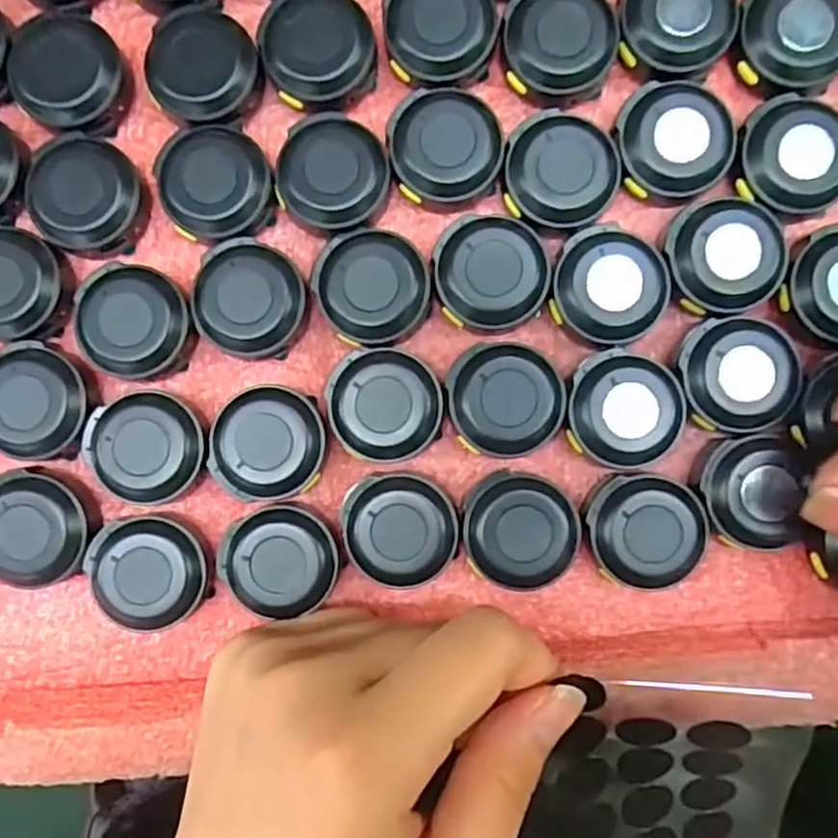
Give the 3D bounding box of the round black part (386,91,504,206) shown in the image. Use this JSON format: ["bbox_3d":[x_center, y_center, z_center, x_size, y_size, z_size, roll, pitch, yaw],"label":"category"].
[{"bbox_3d":[0.007,-0.071,0.179,0.028,0.010,0.027,0,85,4],"label":"round black part"}]

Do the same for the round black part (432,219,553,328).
[{"bbox_3d":[0.019,-0.038,0.181,0.029,0.011,0.028,0,85,4],"label":"round black part"}]

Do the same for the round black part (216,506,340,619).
[{"bbox_3d":[-0.036,0.036,0.181,0.029,0.013,0.027,0,85,4],"label":"round black part"}]

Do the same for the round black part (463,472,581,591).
[{"bbox_3d":[0.026,0.028,0.179,0.029,0.012,0.028,0,85,4],"label":"round black part"}]

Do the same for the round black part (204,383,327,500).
[{"bbox_3d":[-0.039,0.006,0.180,0.028,0.013,0.028,0,85,4],"label":"round black part"}]

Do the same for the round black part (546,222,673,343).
[{"bbox_3d":[0.050,-0.034,0.180,0.029,0.010,0.029,0,85,4],"label":"round black part"}]

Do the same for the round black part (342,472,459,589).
[{"bbox_3d":[-0.005,0.028,0.180,0.028,0.012,0.028,0,85,4],"label":"round black part"}]

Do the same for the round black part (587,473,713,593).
[{"bbox_3d":[0.058,0.029,0.179,0.030,0.011,0.029,0,85,4],"label":"round black part"}]

